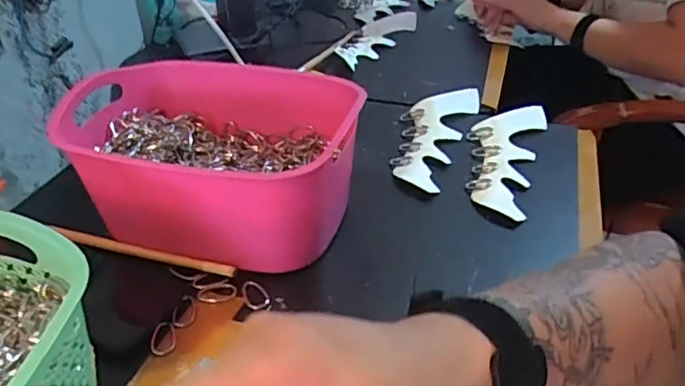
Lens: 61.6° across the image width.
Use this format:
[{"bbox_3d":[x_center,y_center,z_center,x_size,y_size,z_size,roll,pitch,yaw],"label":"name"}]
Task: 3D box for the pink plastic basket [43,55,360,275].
[{"bbox_3d":[-0.116,-0.025,0.568,0.273,0.137,0.196,11,37,17],"label":"pink plastic basket"}]

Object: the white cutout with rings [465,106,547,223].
[{"bbox_3d":[0.189,-0.046,0.672,0.085,0.014,0.233,9,37,15],"label":"white cutout with rings"}]

